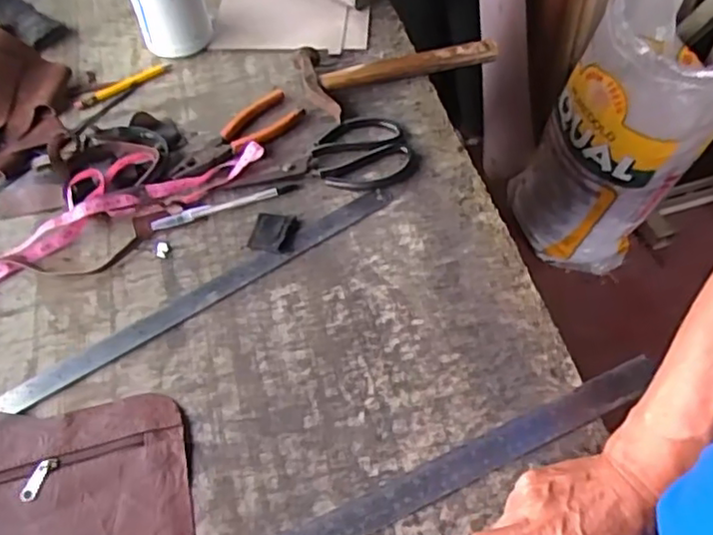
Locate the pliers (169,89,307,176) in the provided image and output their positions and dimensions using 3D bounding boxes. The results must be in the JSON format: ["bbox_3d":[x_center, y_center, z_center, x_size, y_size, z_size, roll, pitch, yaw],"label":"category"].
[{"bbox_3d":[-0.132,-0.144,0.716,0.052,0.014,0.160,37,64,26],"label":"pliers"}]

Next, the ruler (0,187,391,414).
[{"bbox_3d":[-0.138,0.021,0.610,0.404,0.006,0.026,-31,58,-17],"label":"ruler"}]

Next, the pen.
[{"bbox_3d":[-0.136,-0.065,0.663,0.150,0.009,0.014,-17,55,-9],"label":"pen"}]

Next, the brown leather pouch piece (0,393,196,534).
[{"bbox_3d":[-0.226,0.182,0.498,0.188,0.008,0.155,-13,55,-6],"label":"brown leather pouch piece"}]

